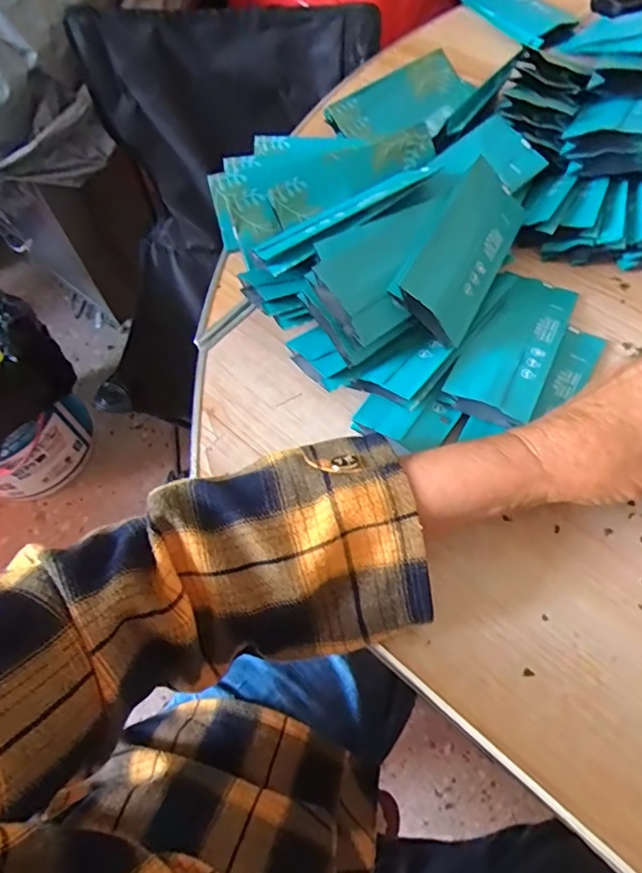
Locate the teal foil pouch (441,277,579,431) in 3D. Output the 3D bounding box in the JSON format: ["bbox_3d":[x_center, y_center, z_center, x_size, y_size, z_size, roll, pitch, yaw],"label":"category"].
[{"bbox_3d":[0.129,-0.061,0.346,0.051,0.021,0.133,29,68,15],"label":"teal foil pouch"}]

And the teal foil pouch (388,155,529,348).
[{"bbox_3d":[0.094,-0.123,0.347,0.057,0.014,0.132,43,63,-20],"label":"teal foil pouch"}]

